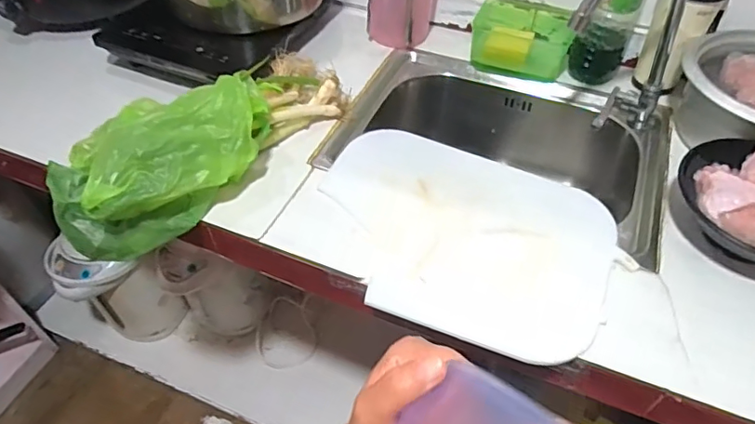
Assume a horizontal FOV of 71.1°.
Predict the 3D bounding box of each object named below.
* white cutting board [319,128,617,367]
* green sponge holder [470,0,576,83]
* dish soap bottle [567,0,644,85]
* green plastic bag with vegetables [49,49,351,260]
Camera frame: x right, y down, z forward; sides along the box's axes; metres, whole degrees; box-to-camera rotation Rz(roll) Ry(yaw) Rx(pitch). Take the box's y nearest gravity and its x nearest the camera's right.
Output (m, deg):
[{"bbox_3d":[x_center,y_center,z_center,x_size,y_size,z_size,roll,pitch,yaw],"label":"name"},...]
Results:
[{"bbox_3d":[0.098,0.025,0.664,0.364,0.018,0.265,16,57,14],"label":"white cutting board"},{"bbox_3d":[0.251,-0.295,0.909,0.169,0.074,0.117,12,50,11],"label":"green sponge holder"},{"bbox_3d":[0.367,-0.328,0.808,0.082,0.248,0.103,23,53,19],"label":"dish soap bottle"},{"bbox_3d":[-0.232,-0.119,0.718,0.206,0.135,0.424,36,57,27],"label":"green plastic bag with vegetables"}]

